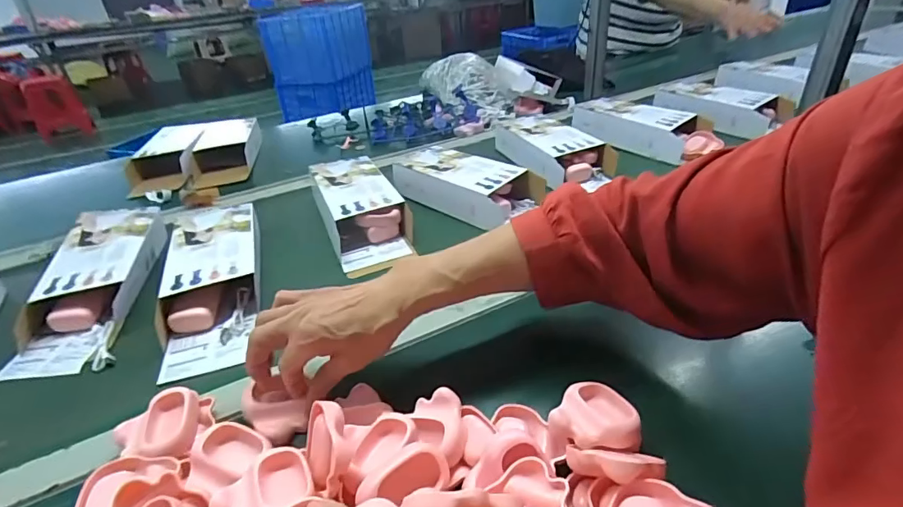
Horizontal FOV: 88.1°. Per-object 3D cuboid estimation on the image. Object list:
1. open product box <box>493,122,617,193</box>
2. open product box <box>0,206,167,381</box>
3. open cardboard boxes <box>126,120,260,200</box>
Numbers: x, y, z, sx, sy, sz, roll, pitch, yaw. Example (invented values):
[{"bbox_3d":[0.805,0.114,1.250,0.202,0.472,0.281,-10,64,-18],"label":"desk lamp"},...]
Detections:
[{"bbox_3d":[0.170,-0.181,0.790,0.120,0.048,0.190,-19,39,-20],"label":"open product box"},{"bbox_3d":[-0.426,0.020,0.572,0.115,0.051,0.285,-7,37,-5],"label":"open product box"},{"bbox_3d":[-0.493,-0.184,0.904,0.216,0.070,0.195,-10,37,-8],"label":"open cardboard boxes"}]

